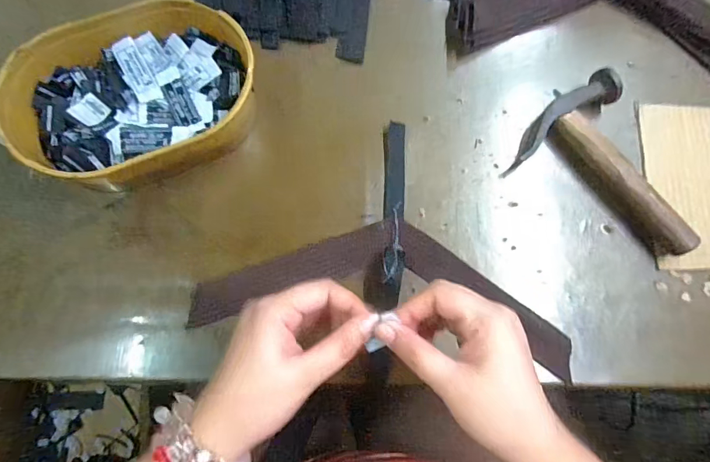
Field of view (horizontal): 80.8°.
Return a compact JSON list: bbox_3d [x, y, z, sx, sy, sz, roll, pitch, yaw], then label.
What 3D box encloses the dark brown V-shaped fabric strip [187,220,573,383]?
[{"bbox_3d":[0.030,0.045,0.348,0.306,0.011,0.102,9,69,-3],"label":"dark brown V-shaped fabric strip"}]

